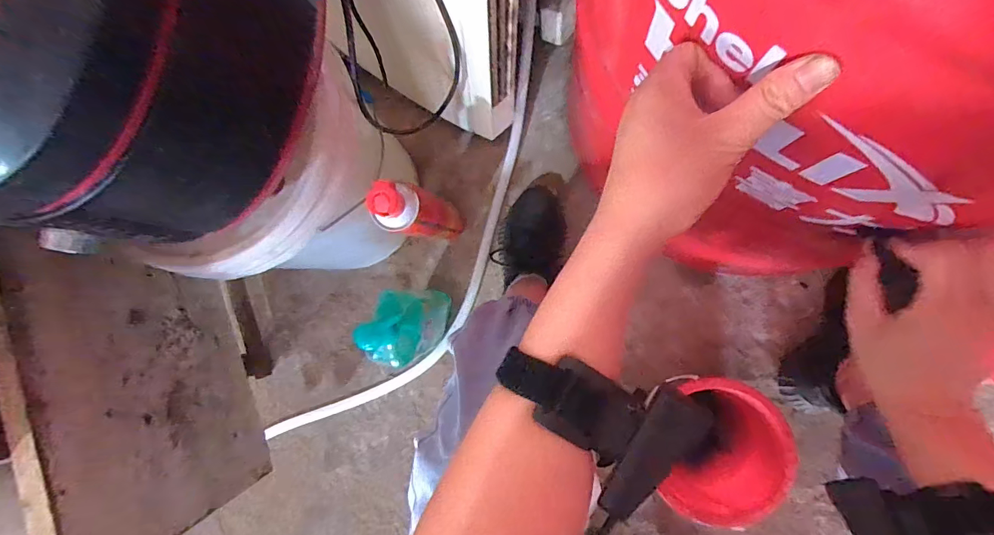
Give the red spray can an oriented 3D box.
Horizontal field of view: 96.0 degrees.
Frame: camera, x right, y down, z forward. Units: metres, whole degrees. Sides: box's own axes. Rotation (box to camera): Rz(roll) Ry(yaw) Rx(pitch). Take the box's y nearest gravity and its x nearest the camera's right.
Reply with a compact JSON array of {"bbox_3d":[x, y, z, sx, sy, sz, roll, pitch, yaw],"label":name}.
[{"bbox_3d":[-0.098,-0.071,0.615,0.064,0.245,0.062,10,88,9],"label":"red spray can"}]

